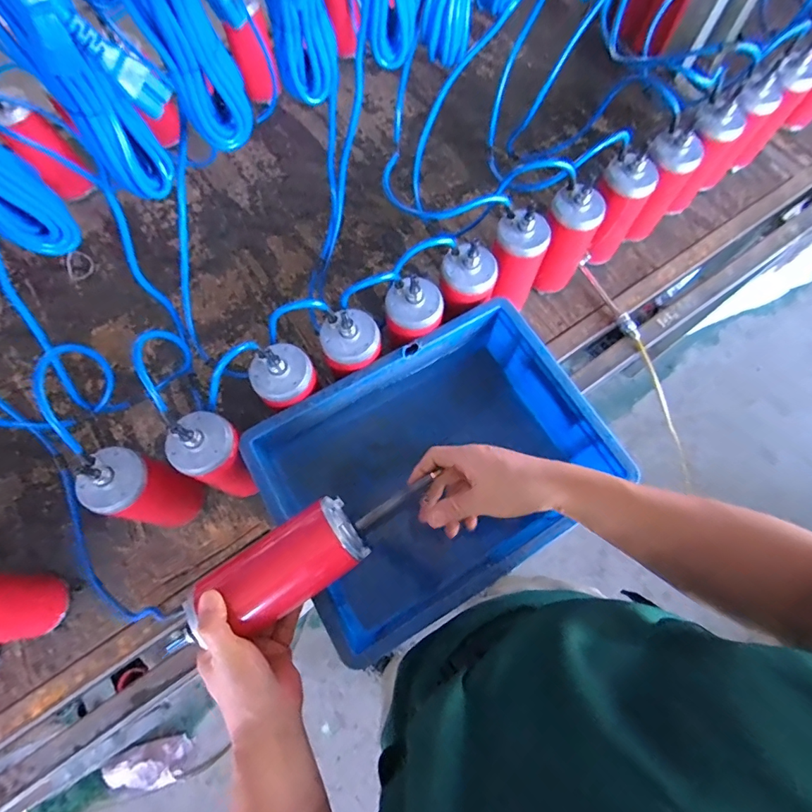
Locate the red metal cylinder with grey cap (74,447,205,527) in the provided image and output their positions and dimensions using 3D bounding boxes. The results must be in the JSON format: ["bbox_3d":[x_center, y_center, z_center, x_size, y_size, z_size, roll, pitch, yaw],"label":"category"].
[{"bbox_3d":[-0.328,0.109,0.573,0.065,0.189,0.067,0,70,0],"label":"red metal cylinder with grey cap"}]

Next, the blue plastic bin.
[{"bbox_3d":[0.037,0.084,0.604,0.399,0.144,0.297,-31,73,-10],"label":"blue plastic bin"}]

